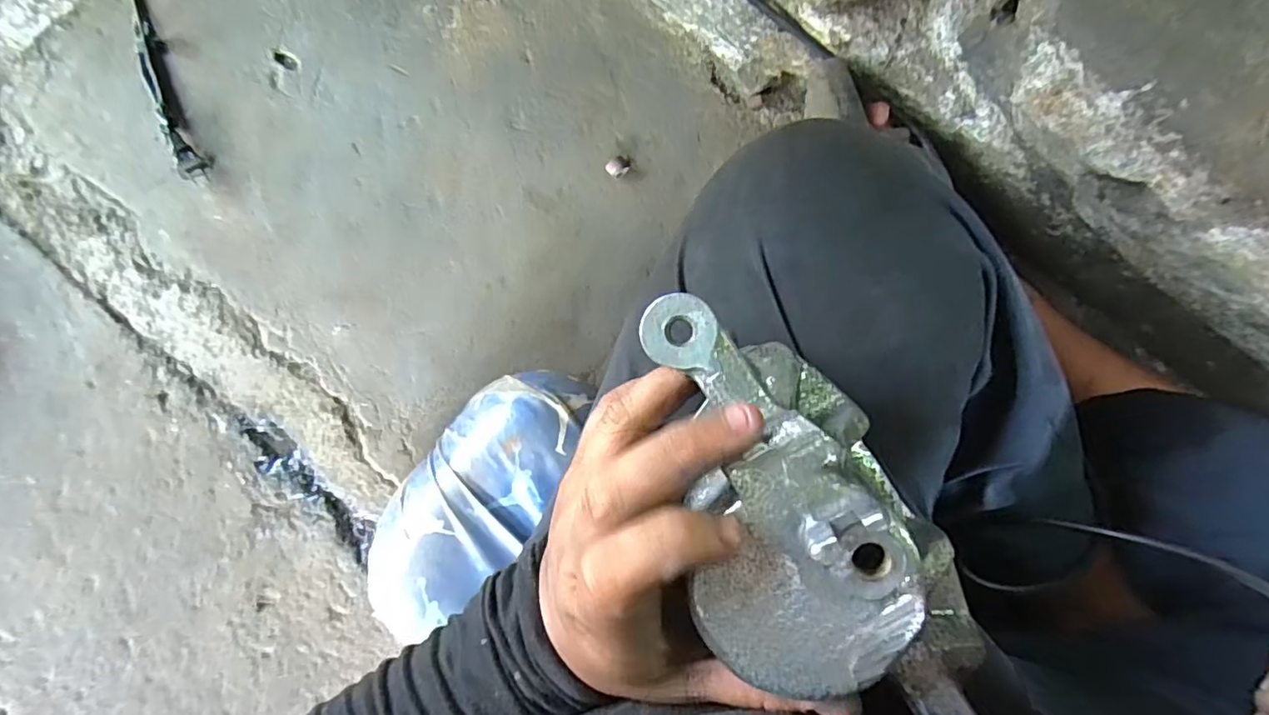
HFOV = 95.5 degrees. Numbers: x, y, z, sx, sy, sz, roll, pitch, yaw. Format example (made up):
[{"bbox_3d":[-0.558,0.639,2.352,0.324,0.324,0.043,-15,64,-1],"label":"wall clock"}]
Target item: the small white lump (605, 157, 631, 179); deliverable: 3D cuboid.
[{"bbox_3d":[-0.015,-0.169,0.511,0.018,0.007,0.018,29,92,5],"label":"small white lump"}]

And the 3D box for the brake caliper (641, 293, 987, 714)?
[{"bbox_3d":[0.053,0.056,0.176,0.071,0.047,0.164,-32,87,4],"label":"brake caliper"}]

